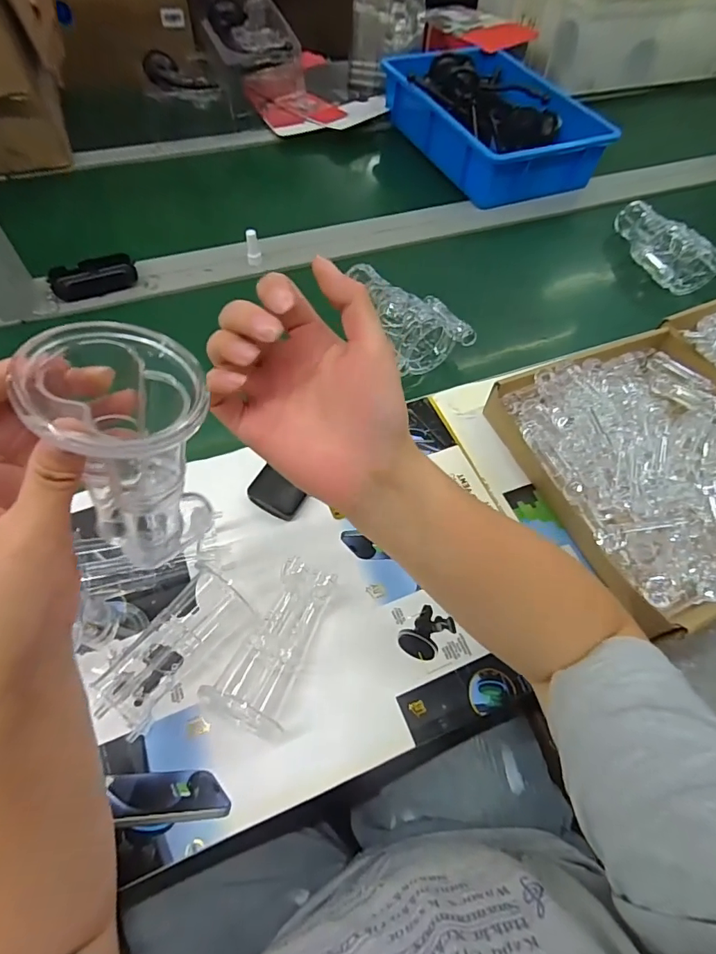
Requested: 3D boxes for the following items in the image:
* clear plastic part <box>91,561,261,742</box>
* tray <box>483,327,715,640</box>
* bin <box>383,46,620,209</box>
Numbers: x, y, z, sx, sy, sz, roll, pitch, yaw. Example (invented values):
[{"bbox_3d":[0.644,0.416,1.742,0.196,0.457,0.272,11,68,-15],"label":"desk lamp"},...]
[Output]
[{"bbox_3d":[-0.151,0.143,0.391,0.064,0.060,0.126,36,64,15],"label":"clear plastic part"},{"bbox_3d":[0.335,-0.018,0.517,0.288,0.070,0.308,-18,63,-14],"label":"tray"},{"bbox_3d":[0.256,-0.688,0.901,0.275,0.093,0.400,-21,62,-16],"label":"bin"}]

